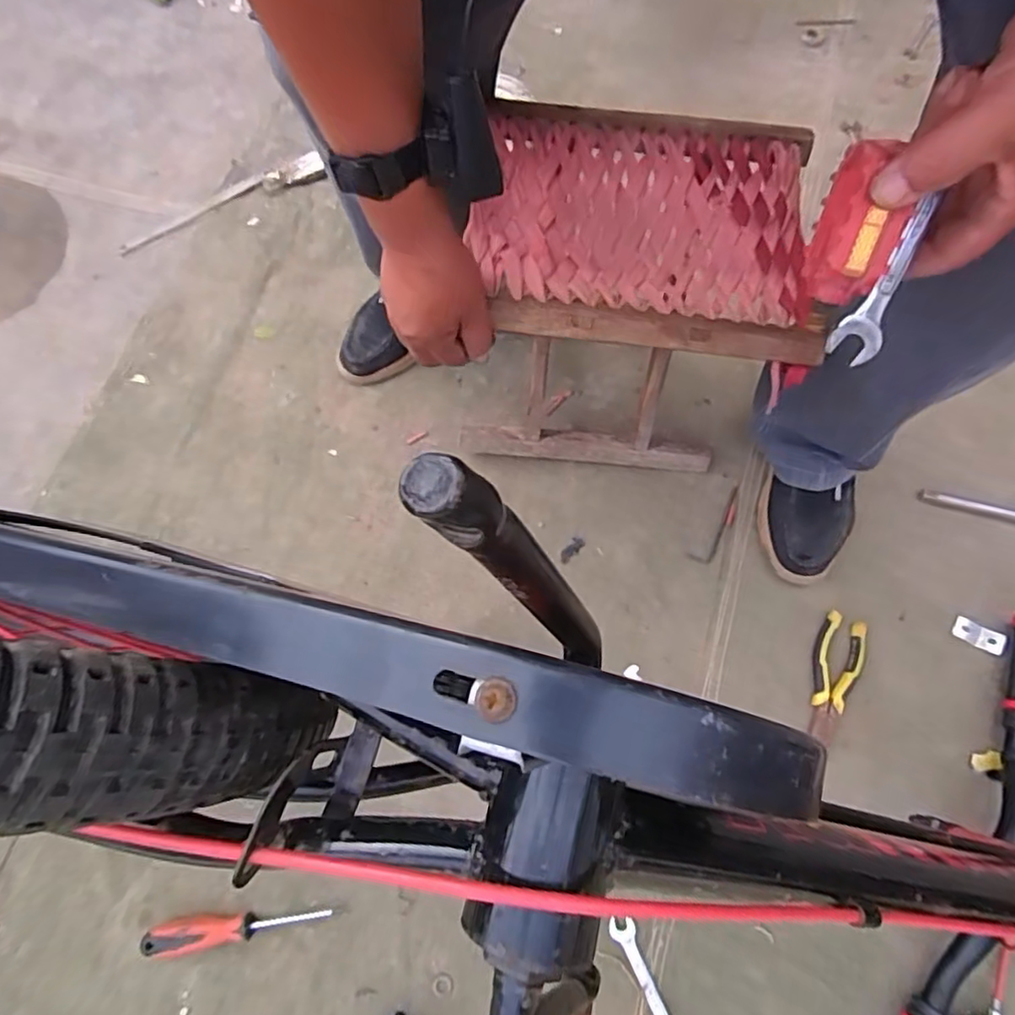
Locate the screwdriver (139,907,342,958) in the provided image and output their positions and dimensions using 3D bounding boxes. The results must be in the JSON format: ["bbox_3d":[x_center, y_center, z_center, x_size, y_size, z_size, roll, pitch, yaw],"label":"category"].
[{"bbox_3d":[-0.277,0.434,0.645,0.194,0.024,0.034,-9,70,-1],"label":"screwdriver"}]

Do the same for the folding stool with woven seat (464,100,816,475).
[{"bbox_3d":[0.111,-0.205,0.680,0.302,0.323,0.224,3,71,3],"label":"folding stool with woven seat"}]

